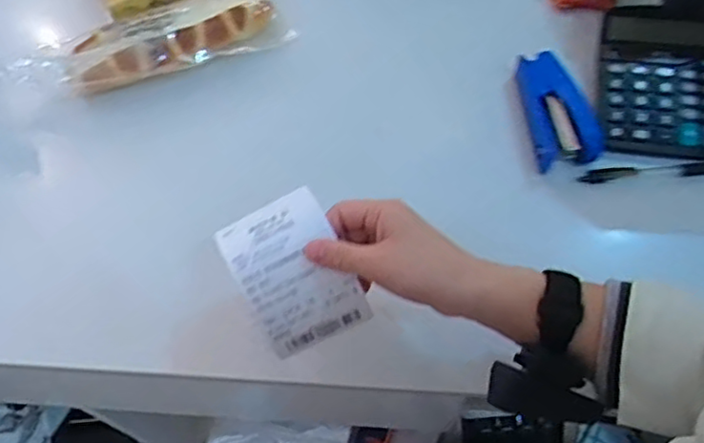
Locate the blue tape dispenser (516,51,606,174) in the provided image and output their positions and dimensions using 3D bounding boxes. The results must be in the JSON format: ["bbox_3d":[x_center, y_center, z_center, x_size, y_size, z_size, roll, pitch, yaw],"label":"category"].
[{"bbox_3d":[0.192,-0.105,0.613,0.061,0.031,0.104,-7,63,-3],"label":"blue tape dispenser"}]

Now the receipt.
[{"bbox_3d":[-0.041,0.034,0.486,0.087,0.046,0.107,-32,69,-4],"label":"receipt"}]

